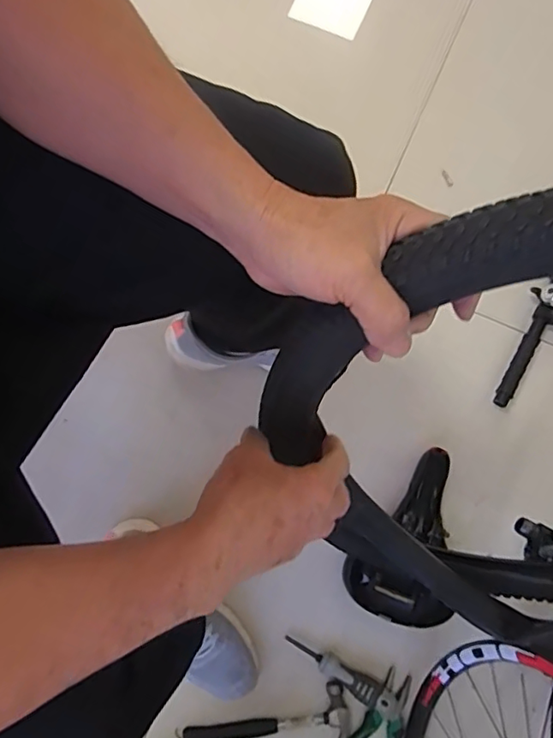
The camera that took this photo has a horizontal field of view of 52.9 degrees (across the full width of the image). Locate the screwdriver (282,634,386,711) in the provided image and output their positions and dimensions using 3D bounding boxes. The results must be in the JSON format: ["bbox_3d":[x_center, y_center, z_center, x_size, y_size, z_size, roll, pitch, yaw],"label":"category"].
[{"bbox_3d":[0.075,0.411,0.765,0.138,0.029,0.032,26,77,17],"label":"screwdriver"}]

